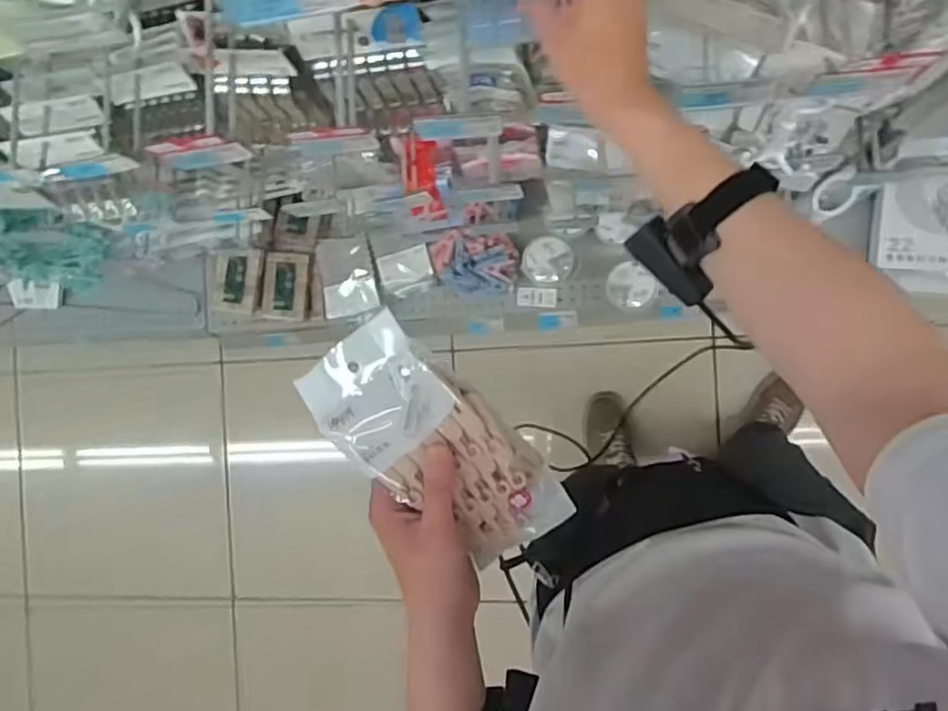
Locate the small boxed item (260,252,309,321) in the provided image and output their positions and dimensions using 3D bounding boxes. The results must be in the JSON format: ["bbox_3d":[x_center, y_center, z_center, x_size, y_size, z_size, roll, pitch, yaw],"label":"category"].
[{"bbox_3d":[-0.412,-0.153,1.478,0.099,0.042,0.150,10,92,9],"label":"small boxed item"}]

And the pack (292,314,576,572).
[{"bbox_3d":[-0.021,0.066,0.474,0.203,0.032,0.089,42,96,-16],"label":"pack"}]

